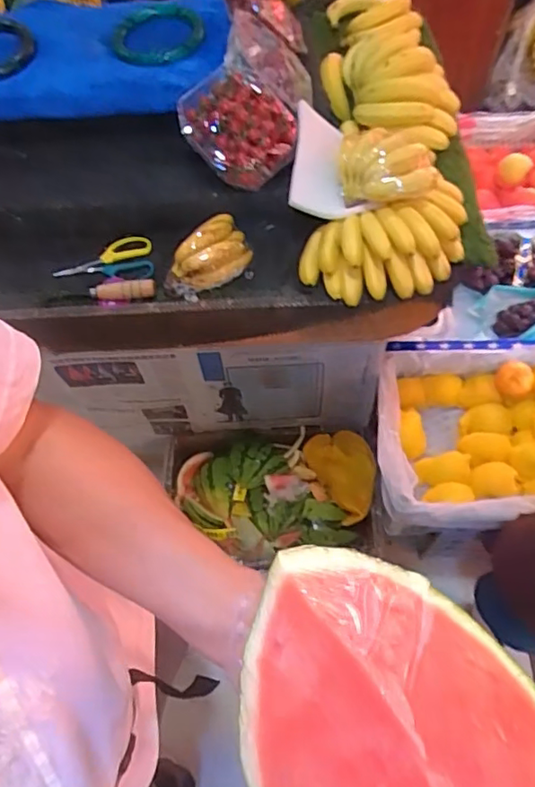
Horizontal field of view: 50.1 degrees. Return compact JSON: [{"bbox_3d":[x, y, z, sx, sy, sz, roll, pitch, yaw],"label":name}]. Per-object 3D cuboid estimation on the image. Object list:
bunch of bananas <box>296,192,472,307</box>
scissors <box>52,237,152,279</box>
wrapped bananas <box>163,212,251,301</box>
[{"bbox_3d":[0.160,-0.195,0.769,0.221,0.097,0.105,-9,62,-2],"label":"bunch of bananas"},{"bbox_3d":[-0.248,-0.195,0.865,0.150,0.017,0.065,-7,76,6],"label":"scissors"},{"bbox_3d":[-0.081,-0.191,0.812,0.129,0.068,0.059,-41,67,-18],"label":"wrapped bananas"}]

